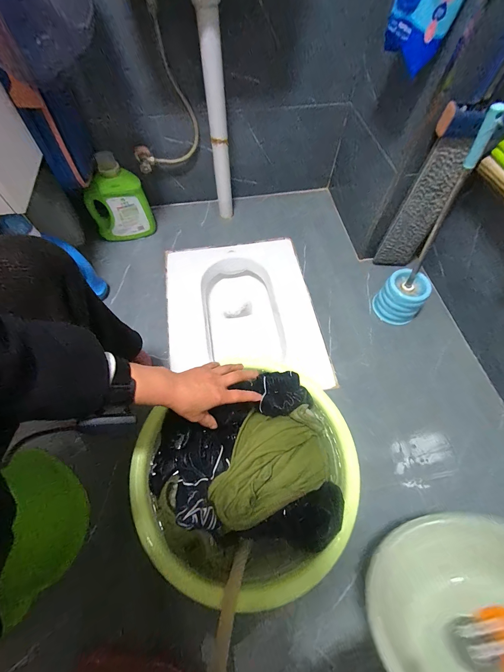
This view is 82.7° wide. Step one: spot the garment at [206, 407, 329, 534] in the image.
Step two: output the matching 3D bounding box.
[{"bbox_3d":[0.030,0.213,0.502,0.222,0.053,0.153,-22,64,-12],"label":"garment"}]

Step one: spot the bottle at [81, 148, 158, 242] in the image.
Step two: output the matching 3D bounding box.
[{"bbox_3d":[-0.425,-0.420,0.900,0.178,0.261,0.086,-20,64,-11],"label":"bottle"}]

